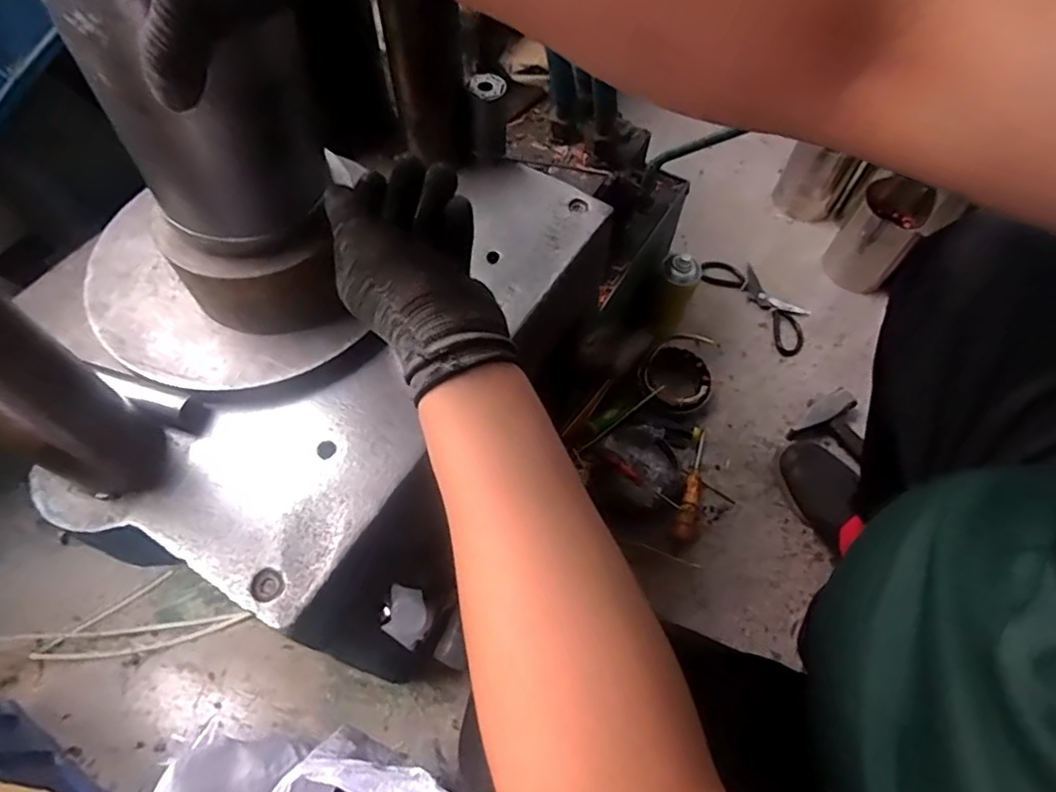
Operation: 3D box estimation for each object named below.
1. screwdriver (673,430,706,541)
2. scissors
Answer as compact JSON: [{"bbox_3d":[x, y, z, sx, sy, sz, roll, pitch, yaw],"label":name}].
[{"bbox_3d":[0.248,0.126,0.898,0.030,0.024,0.175,17,62,8],"label":"screwdriver"},{"bbox_3d":[0.413,-0.176,1.088,0.092,0.016,0.234,-32,66,-17],"label":"scissors"}]

